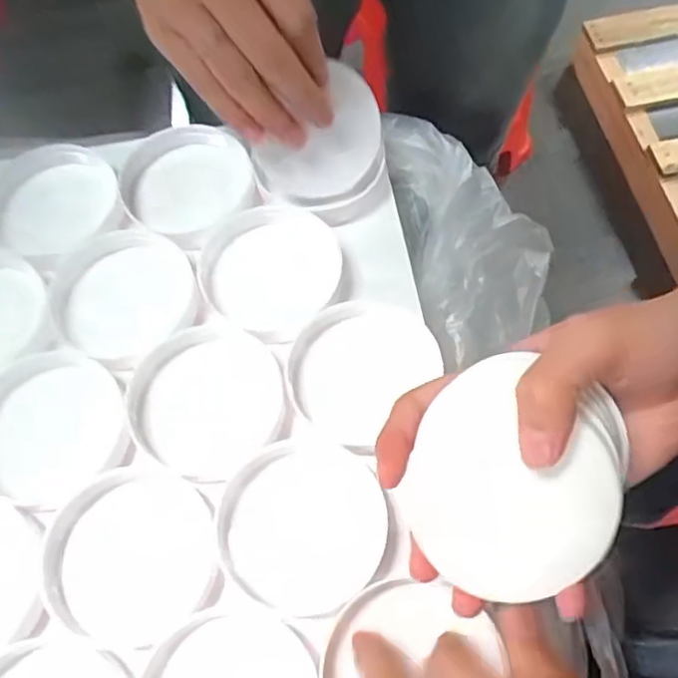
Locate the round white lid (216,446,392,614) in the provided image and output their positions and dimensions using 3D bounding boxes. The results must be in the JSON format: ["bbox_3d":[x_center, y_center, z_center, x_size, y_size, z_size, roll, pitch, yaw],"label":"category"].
[{"bbox_3d":[-0.017,0.086,0.309,0.075,0.005,0.076,-1,66,2],"label":"round white lid"}]

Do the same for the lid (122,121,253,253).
[{"bbox_3d":[-0.089,-0.091,0.395,0.074,0.014,0.084,-6,66,0],"label":"lid"}]

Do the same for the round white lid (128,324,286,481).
[{"bbox_3d":[-0.067,0.031,0.340,0.075,0.018,0.072,-1,66,2],"label":"round white lid"}]

